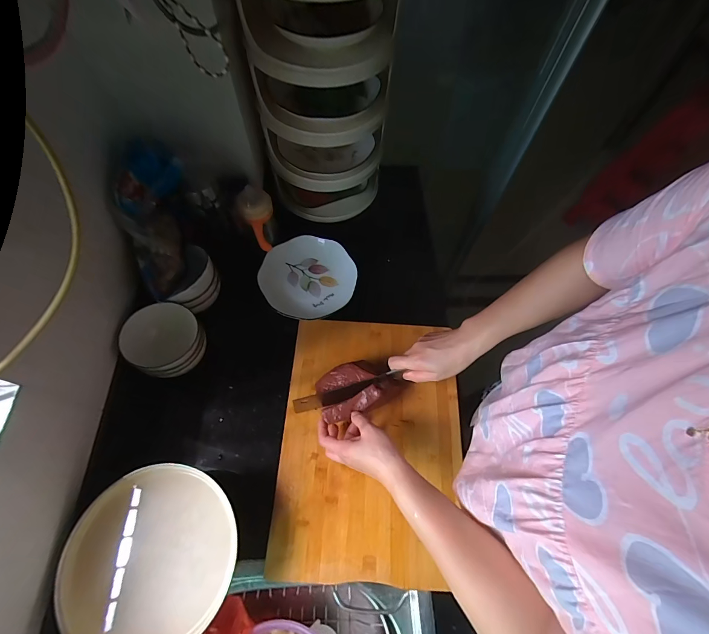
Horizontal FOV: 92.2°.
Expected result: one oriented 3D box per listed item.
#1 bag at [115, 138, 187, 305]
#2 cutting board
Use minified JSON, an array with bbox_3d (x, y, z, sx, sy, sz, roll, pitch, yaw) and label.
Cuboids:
[{"bbox_3d":[-0.324,-0.154,0.548,0.073,0.058,0.232,-4,95,-4],"label":"bag"},{"bbox_3d":[0.031,0.191,0.557,0.284,0.036,0.393,4,64,0],"label":"cutting board"}]

